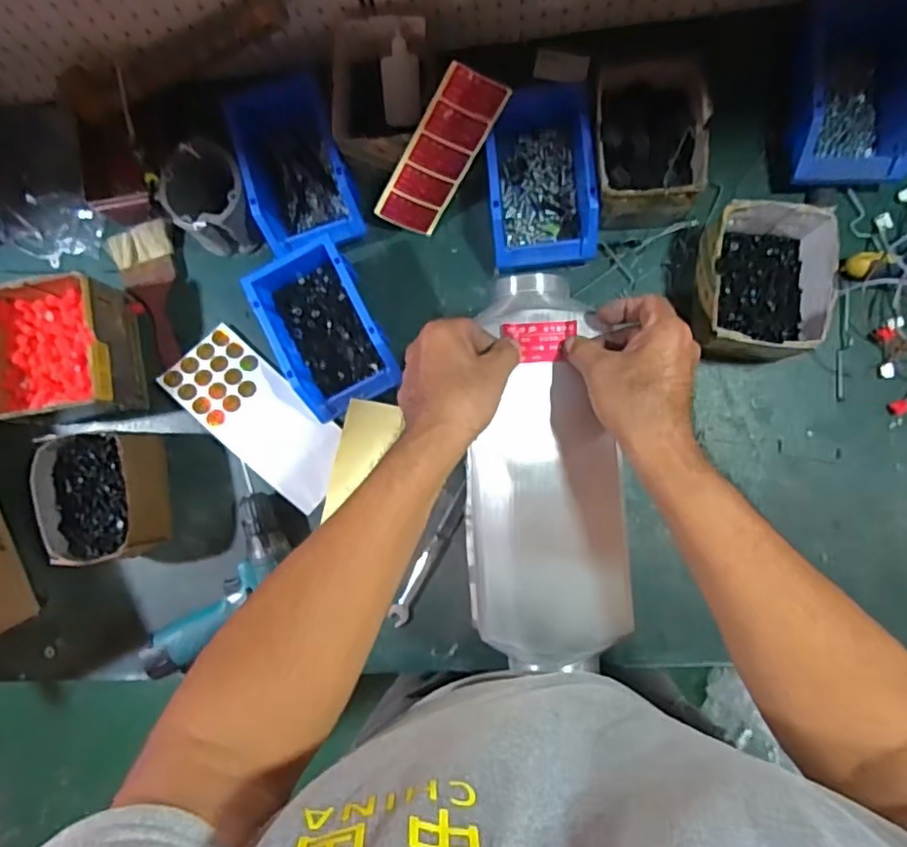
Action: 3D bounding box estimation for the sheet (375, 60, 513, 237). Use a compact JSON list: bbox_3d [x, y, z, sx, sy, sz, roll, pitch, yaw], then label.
[{"bbox_3d":[-0.013,-0.293,0.666,0.184,0.075,0.011,-50,46,39],"label":"sheet"}]

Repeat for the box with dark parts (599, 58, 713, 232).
[{"bbox_3d":[0.211,-0.306,0.667,0.116,0.097,0.164,0,86,6],"label":"box with dark parts"}]

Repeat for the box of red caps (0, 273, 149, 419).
[{"bbox_3d":[-0.461,-0.084,0.718,0.140,0.085,0.156,-8,85,5],"label":"box of red caps"}]

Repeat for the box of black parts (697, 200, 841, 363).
[{"bbox_3d":[0.326,-0.148,0.651,0.120,0.094,0.151,6,87,5],"label":"box of black parts"}]

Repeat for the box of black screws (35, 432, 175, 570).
[{"bbox_3d":[-0.406,0.085,0.710,0.116,0.080,0.149,-9,85,5],"label":"box of black screws"}]

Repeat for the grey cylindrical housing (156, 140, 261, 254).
[{"bbox_3d":[-0.286,-0.264,0.729,0.101,0.069,0.126,-44,83,1],"label":"grey cylindrical housing"}]

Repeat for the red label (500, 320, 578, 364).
[{"bbox_3d":[0.074,-0.070,0.520,0.061,0.005,0.034,-2,84,7],"label":"red label"}]

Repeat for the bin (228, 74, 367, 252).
[{"bbox_3d":[-0.183,-0.302,0.720,0.118,0.075,0.203,-16,84,5],"label":"bin"}]

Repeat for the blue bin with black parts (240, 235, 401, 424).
[{"bbox_3d":[-0.149,-0.110,0.702,0.120,0.066,0.193,-29,83,3],"label":"blue bin with black parts"}]

